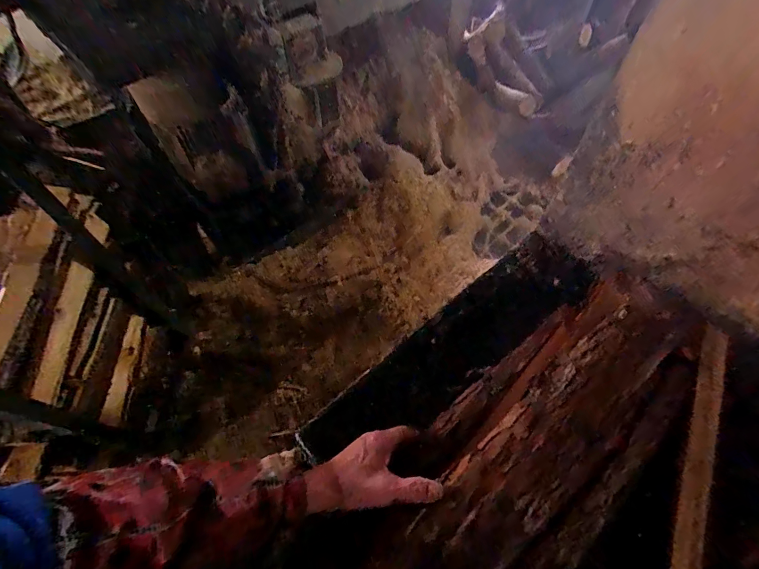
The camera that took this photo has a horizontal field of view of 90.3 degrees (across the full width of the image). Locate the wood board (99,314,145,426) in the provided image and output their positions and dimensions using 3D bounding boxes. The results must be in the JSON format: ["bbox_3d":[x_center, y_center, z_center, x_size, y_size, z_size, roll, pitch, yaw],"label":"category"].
[{"bbox_3d":[-0.706,0.226,1.042,0.023,0.079,0.315,-6,55,-2],"label":"wood board"}]

